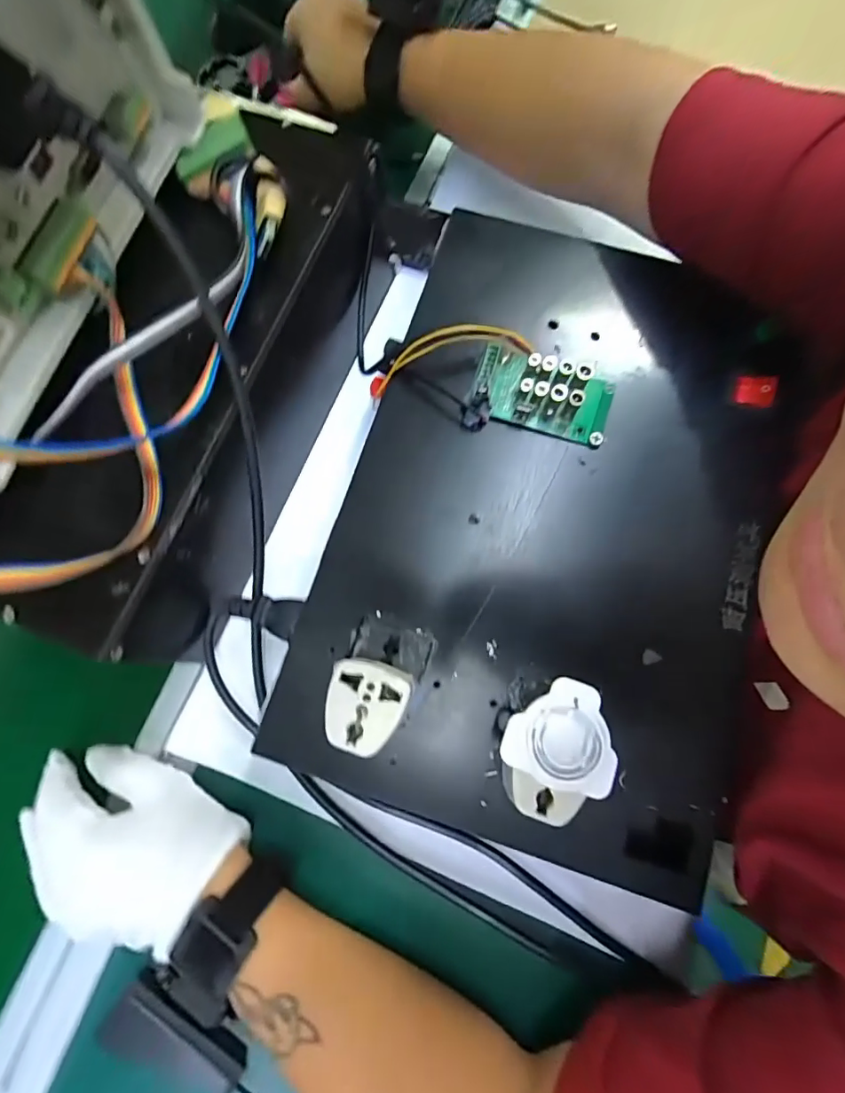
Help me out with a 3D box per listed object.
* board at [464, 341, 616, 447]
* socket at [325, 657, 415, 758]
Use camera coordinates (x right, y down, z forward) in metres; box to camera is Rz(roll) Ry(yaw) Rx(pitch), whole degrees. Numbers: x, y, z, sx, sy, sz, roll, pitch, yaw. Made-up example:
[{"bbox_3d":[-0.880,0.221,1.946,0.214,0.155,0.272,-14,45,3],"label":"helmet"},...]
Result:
[{"bbox_3d":[0.067,-0.085,0.281,0.076,0.025,0.048,17,78,5],"label":"board"},{"bbox_3d":[-0.025,0.075,0.241,0.036,0.030,0.040,12,78,4],"label":"socket"}]

